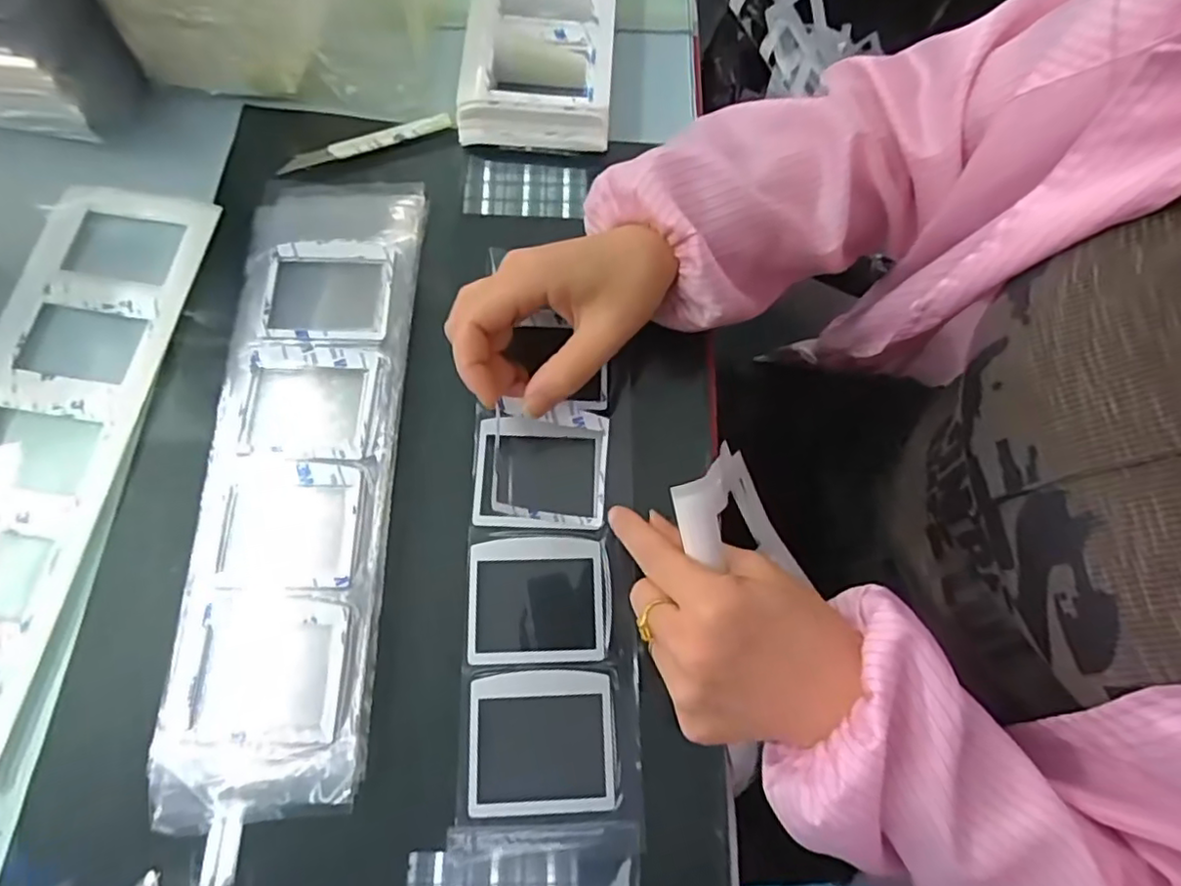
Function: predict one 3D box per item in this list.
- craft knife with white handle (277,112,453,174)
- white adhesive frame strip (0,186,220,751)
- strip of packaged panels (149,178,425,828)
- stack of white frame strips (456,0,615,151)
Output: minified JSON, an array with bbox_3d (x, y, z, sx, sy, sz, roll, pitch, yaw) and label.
[{"bbox_3d":[-0.138,-0.185,0.389,0.106,0.008,0.009,-21,75,-8],"label":"craft knife with white handle"},{"bbox_3d":[-0.287,0.002,0.323,0.091,0.006,0.310,10,72,-1],"label":"white adhesive frame strip"},{"bbox_3d":[-0.145,0.004,0.323,0.088,0.018,0.331,0,74,-2],"label":"strip of packaged panels"},{"bbox_3d":[-0.028,-0.344,0.429,0.092,0.027,0.324,3,73,-1],"label":"stack of white frame strips"}]

